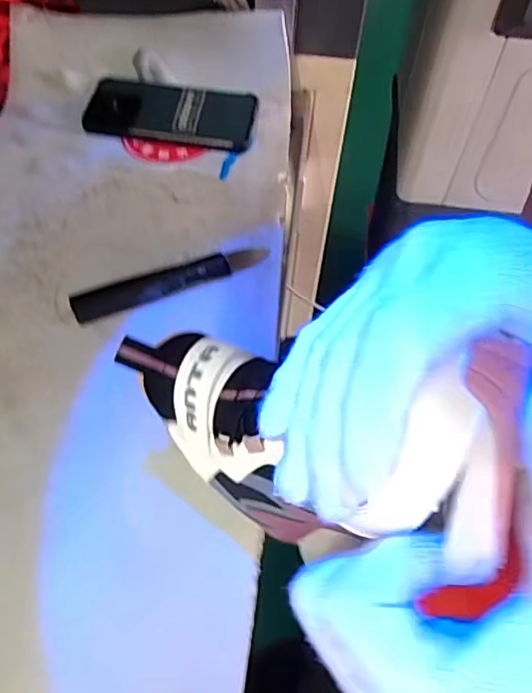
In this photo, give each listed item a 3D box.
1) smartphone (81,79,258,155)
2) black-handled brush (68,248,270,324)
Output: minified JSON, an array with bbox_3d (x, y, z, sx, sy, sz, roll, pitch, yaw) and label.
[{"bbox_3d":[-0.093,-0.233,0.580,0.158,0.014,0.081,9,60,1],"label":"smartphone"},{"bbox_3d":[-0.077,-0.055,0.480,0.162,0.015,0.031,-17,60,-14],"label":"black-handled brush"}]

